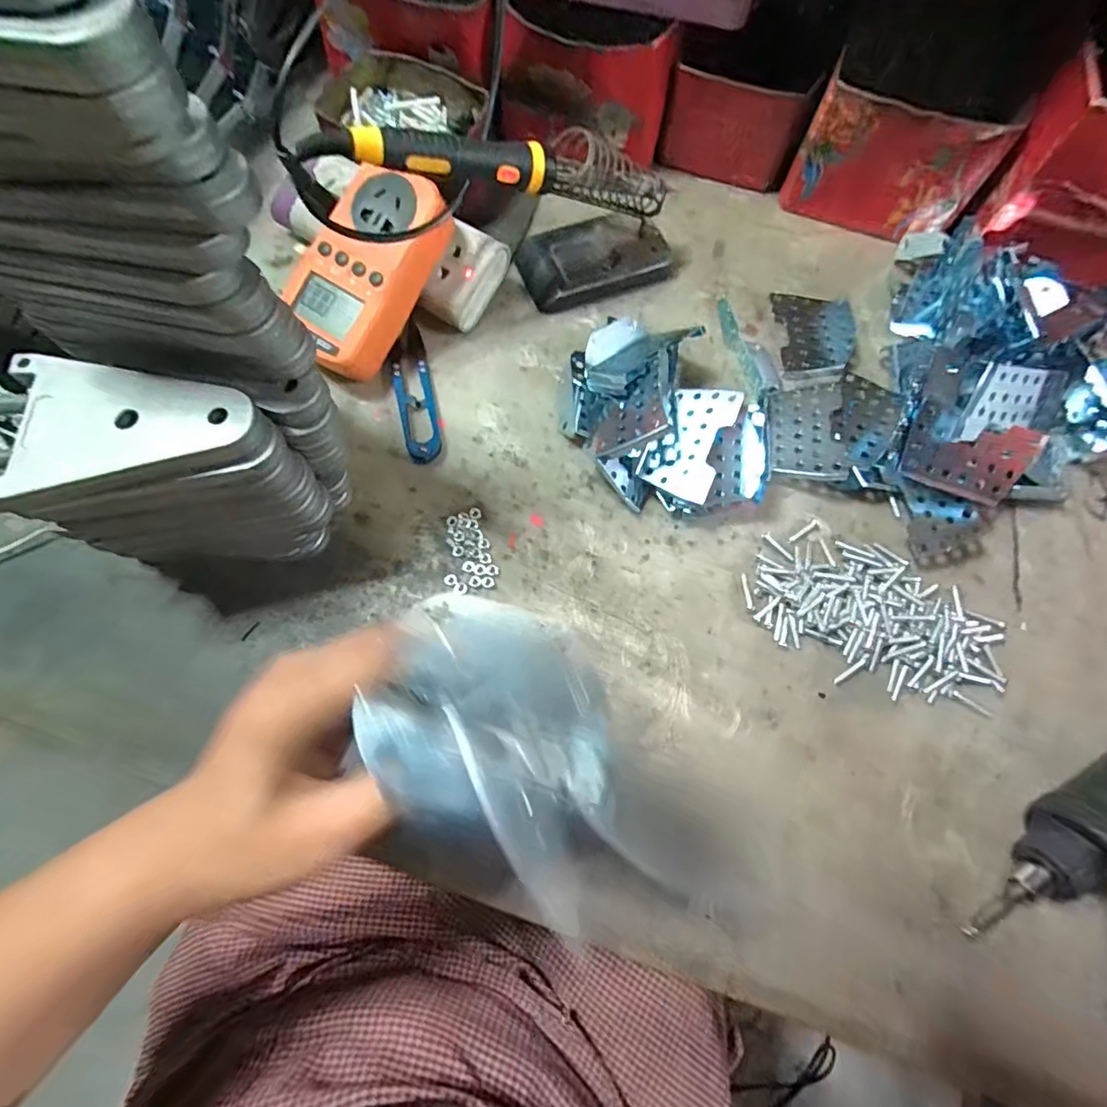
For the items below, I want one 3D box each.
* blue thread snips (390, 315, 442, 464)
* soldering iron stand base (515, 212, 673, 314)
[{"bbox_3d":[-0.094,-0.109,0.354,0.024,0.010,0.107,-12,71,-6],"label":"blue thread snips"},{"bbox_3d":[0.031,-0.215,0.393,0.107,0.019,0.064,-14,72,-7],"label":"soldering iron stand base"}]

